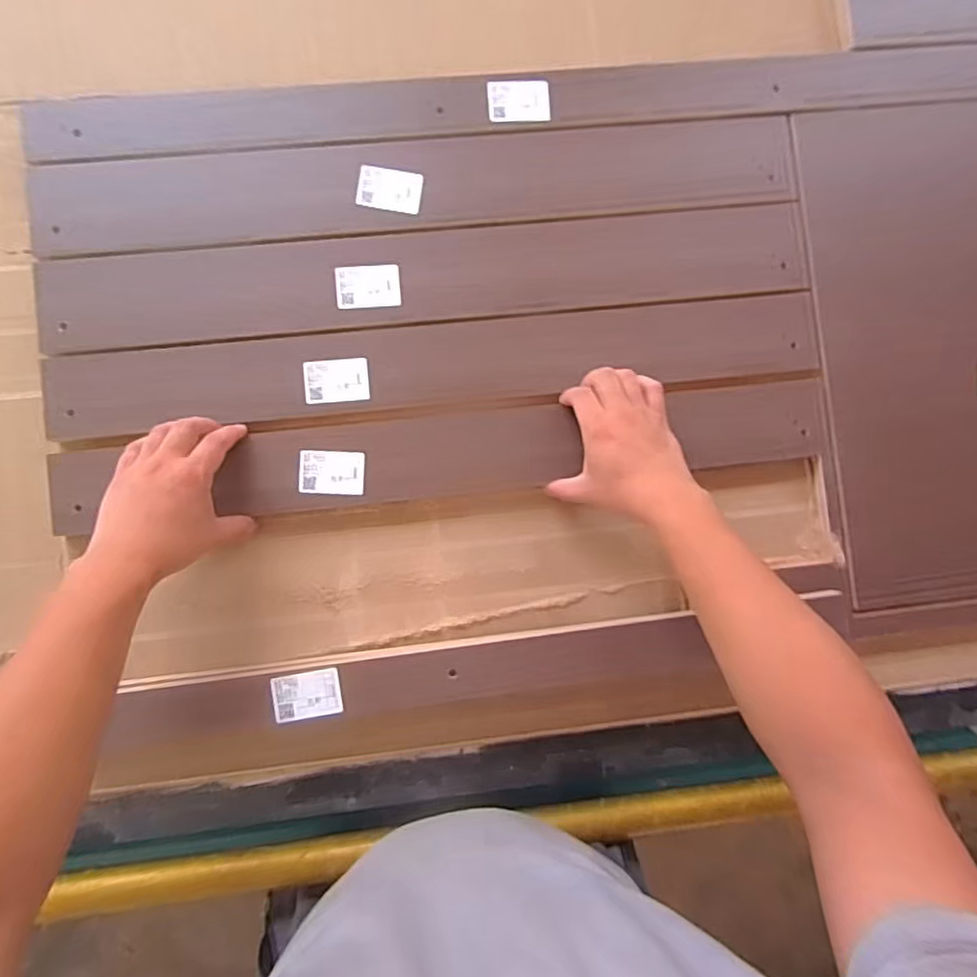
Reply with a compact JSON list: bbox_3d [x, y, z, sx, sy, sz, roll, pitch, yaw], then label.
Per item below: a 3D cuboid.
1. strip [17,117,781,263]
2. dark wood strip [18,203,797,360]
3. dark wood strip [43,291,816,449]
[{"bbox_3d":[-0.059,-0.299,0.589,0.735,0.024,0.101,-6,87,-3],"label":"strip"},{"bbox_3d":[-0.048,-0.206,0.576,0.725,0.021,0.082,-6,87,-3],"label":"dark wood strip"},{"bbox_3d":[-0.042,-0.124,0.588,0.730,0.024,0.079,-6,87,-3],"label":"dark wood strip"}]

